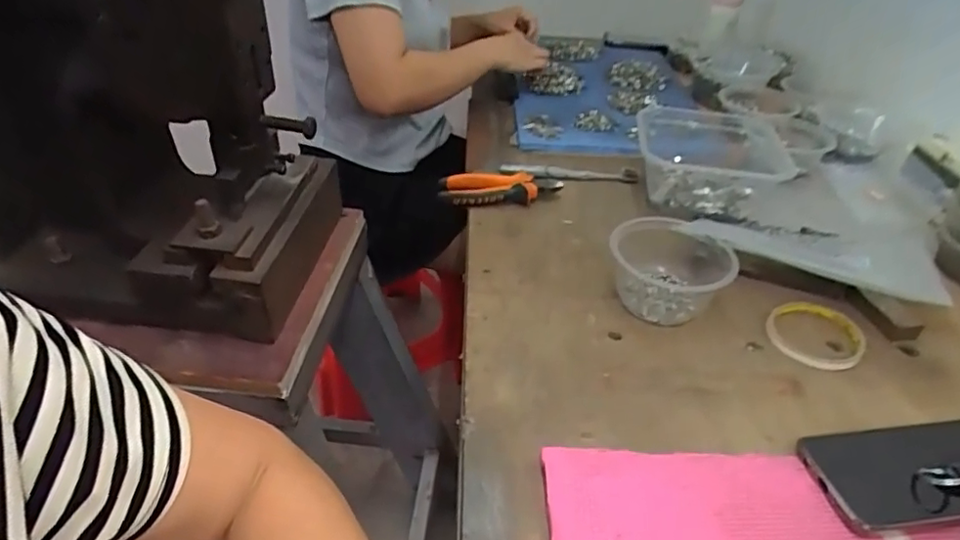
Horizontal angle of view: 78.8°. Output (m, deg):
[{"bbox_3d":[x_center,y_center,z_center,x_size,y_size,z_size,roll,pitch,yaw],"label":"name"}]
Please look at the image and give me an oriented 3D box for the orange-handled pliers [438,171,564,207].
[{"bbox_3d":[0.024,-0.094,0.718,0.148,0.031,0.059,2,37,2],"label":"orange-handled pliers"}]

